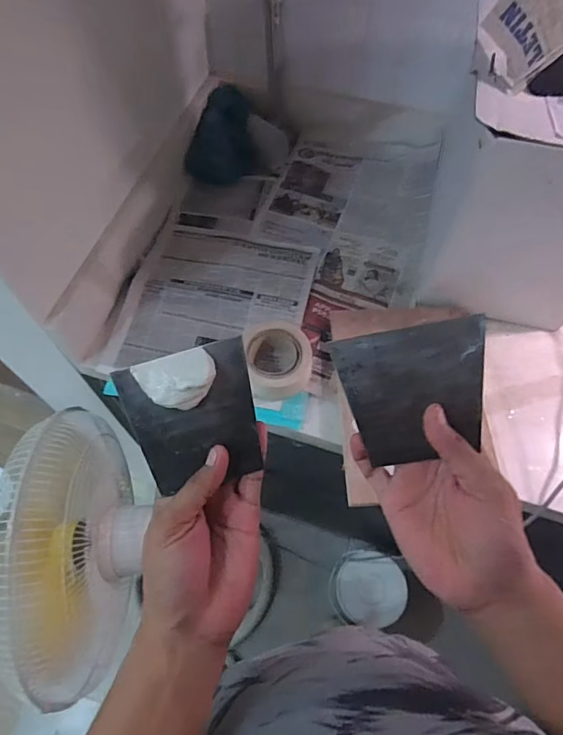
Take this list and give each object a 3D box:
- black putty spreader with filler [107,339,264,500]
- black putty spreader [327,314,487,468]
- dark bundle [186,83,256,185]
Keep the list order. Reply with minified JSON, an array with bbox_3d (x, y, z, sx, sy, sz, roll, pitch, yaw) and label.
[{"bbox_3d":[-0.063,0.037,0.334,0.092,0.017,0.096,-15,98,-3],"label":"black putty spreader with filler"},{"bbox_3d":[0.098,0.019,0.339,0.103,0.006,0.096,-10,96,10],"label":"black putty spreader"},{"bbox_3d":[-0.111,-0.444,0.894,0.120,0.089,0.166,5,62,2],"label":"dark bundle"}]

